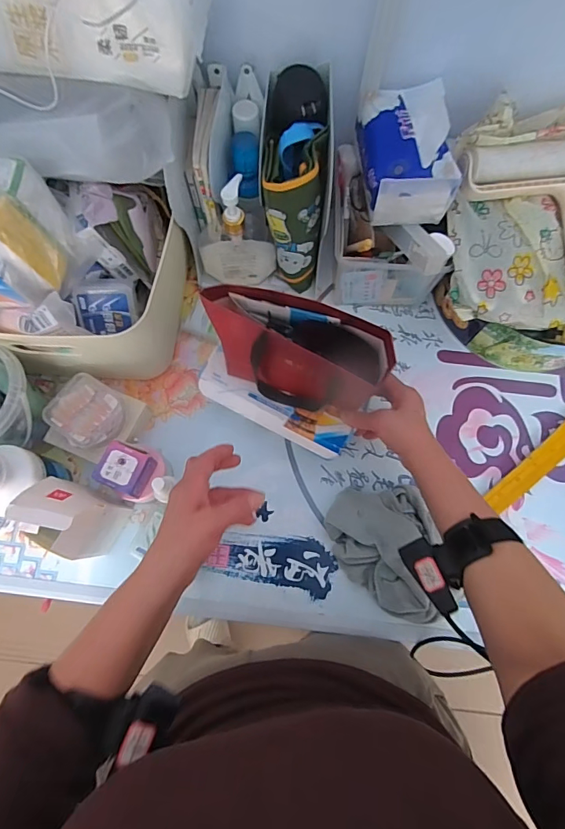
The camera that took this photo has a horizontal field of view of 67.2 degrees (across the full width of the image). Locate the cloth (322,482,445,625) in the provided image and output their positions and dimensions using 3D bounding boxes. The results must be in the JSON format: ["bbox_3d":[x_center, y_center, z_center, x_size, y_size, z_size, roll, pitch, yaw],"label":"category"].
[{"bbox_3d":[0.116,0.161,0.491,0.113,0.054,0.145,-6,73,-4],"label":"cloth"}]

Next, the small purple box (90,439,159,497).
[{"bbox_3d":[-0.173,0.059,0.468,0.051,0.028,0.048,22,74,5],"label":"small purple box"}]

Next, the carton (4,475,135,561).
[{"bbox_3d":[-0.224,0.108,0.453,0.073,0.144,0.066,26,74,6],"label":"carton"}]

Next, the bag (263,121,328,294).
[{"bbox_3d":[0.012,-0.247,0.524,0.069,0.178,0.093,-1,73,-2],"label":"bag"}]

